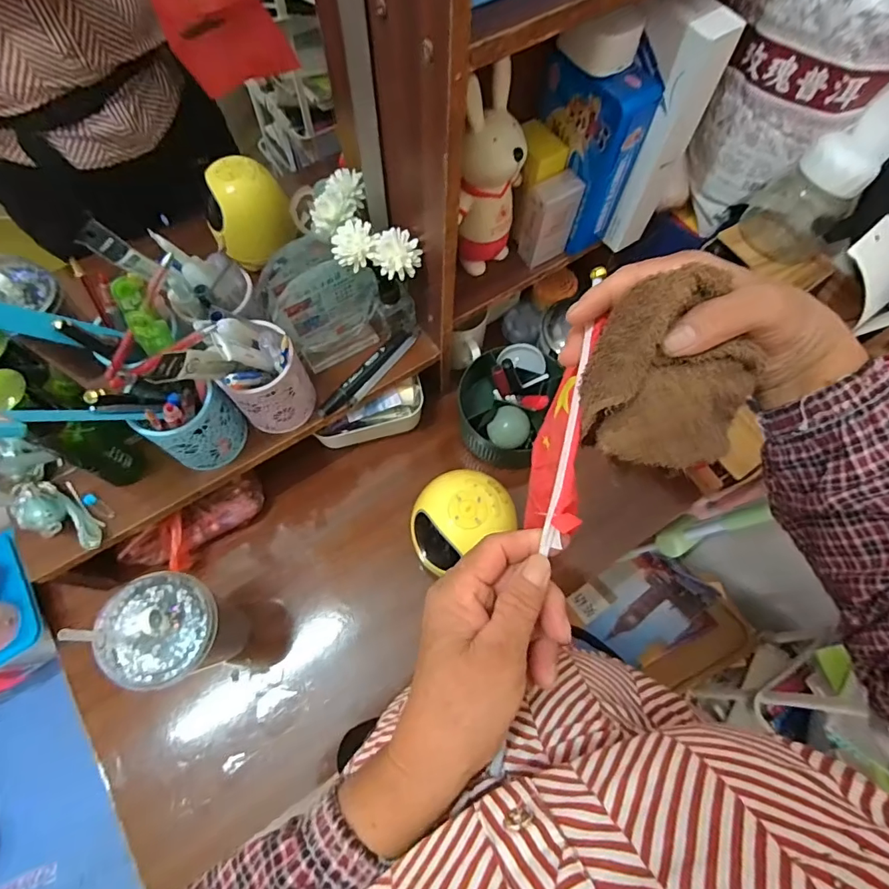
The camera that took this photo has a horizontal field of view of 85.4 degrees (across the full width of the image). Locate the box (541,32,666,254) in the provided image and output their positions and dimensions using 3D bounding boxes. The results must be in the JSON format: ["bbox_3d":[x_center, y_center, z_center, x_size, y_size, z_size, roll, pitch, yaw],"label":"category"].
[{"bbox_3d":[0.149,-0.314,0.516,0.053,0.181,0.101,-34,74,-14],"label":"box"}]

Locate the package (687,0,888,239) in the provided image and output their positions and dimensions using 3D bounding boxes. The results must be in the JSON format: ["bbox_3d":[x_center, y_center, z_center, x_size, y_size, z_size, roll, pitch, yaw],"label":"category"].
[{"bbox_3d":[0.326,-0.332,0.473,0.149,0.234,0.040,34,71,11],"label":"package"}]

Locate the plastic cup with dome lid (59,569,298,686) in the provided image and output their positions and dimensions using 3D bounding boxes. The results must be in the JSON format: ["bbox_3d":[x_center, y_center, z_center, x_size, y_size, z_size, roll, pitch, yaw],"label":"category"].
[{"bbox_3d":[-0.253,0.187,0.487,0.096,0.180,0.092,9,69,2],"label":"plastic cup with dome lid"}]

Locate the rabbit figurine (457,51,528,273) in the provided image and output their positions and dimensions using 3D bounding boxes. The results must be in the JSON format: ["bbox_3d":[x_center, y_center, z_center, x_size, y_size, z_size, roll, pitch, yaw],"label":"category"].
[{"bbox_3d":[0.047,-0.268,0.497,0.060,0.193,0.063,7,69,1],"label":"rabbit figurine"}]

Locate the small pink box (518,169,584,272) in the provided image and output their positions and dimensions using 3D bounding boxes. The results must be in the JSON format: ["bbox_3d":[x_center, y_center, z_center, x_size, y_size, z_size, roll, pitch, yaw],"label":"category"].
[{"bbox_3d":[0.119,-0.255,0.550,0.053,0.091,0.036,-23,71,-10],"label":"small pink box"}]

